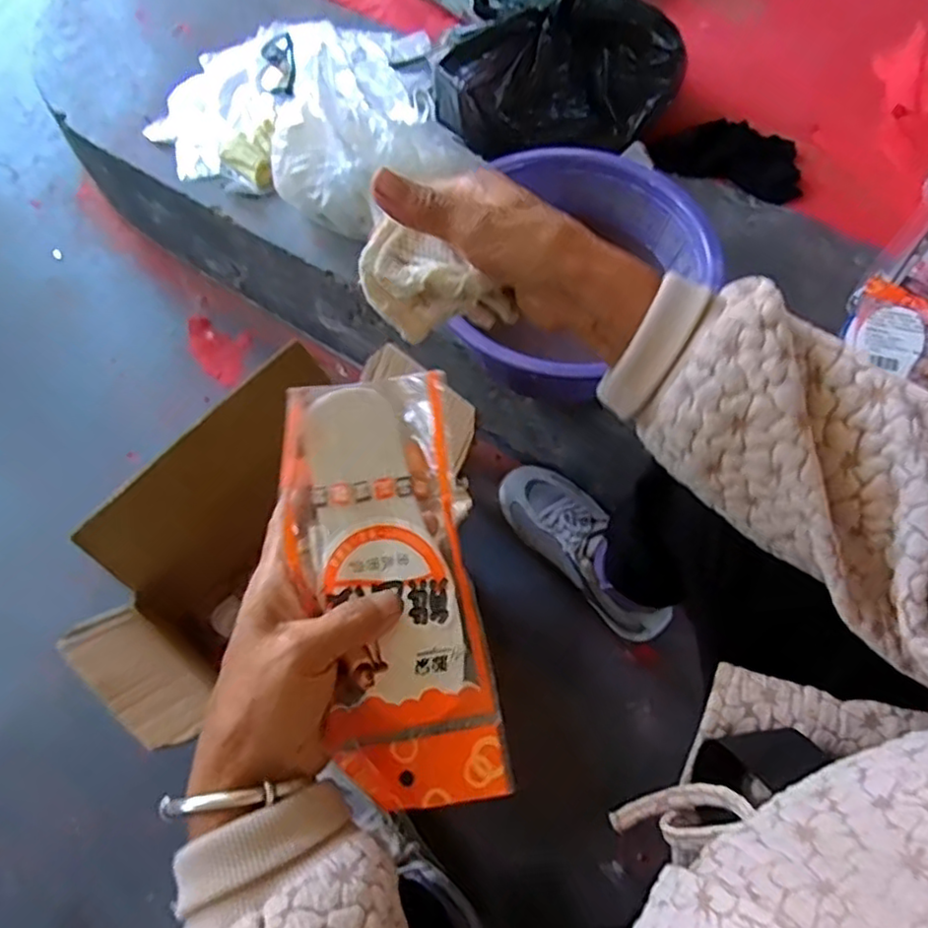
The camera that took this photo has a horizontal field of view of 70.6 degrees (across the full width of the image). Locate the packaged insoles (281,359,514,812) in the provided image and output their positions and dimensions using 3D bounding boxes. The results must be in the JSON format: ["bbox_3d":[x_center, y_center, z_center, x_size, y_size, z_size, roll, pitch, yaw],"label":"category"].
[{"bbox_3d":[-0.034,0.058,0.311,0.080,0.021,0.200,-13,83,-2],"label":"packaged insoles"}]

